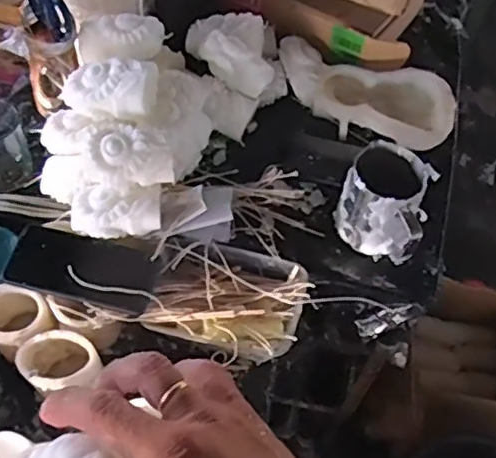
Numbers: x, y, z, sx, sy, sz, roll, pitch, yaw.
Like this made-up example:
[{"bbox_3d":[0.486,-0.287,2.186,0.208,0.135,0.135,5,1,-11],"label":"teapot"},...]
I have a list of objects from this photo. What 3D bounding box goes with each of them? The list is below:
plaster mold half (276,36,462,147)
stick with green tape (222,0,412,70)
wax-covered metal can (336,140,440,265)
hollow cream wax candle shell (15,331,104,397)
[{"bbox_3d":[0.153,-0.179,0.861,0.246,0.045,0.121,15,58,6],"label":"plaster mold half"},{"bbox_3d":[0.082,-0.296,0.908,0.299,0.039,0.044,28,60,13],"label":"stick with green tape"},{"bbox_3d":[0.162,-0.031,0.732,0.104,0.102,0.091,33,62,16],"label":"wax-covered metal can"},{"bbox_3d":[-0.197,0.151,0.675,0.075,0.094,0.065,34,62,16],"label":"hollow cream wax candle shell"}]

